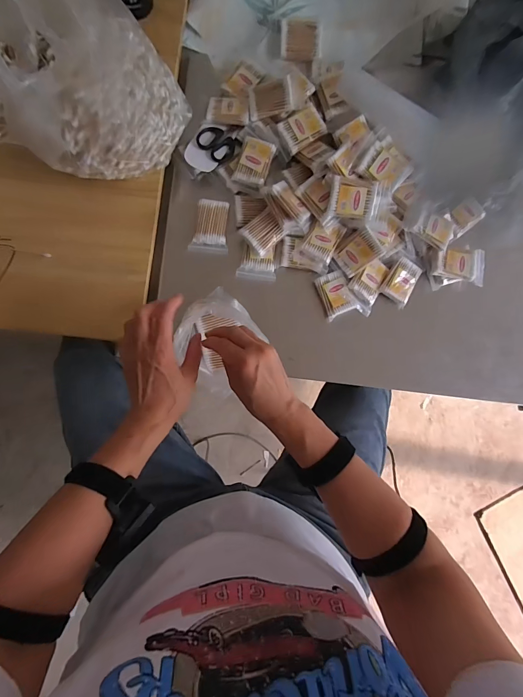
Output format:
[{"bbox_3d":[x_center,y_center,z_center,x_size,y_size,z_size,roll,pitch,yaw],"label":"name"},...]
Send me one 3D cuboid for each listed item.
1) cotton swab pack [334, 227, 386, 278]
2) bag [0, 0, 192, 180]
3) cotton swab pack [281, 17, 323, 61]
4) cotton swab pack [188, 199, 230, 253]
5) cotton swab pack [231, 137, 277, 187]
[{"bbox_3d":[0.161,-0.161,0.570,0.071,0.017,0.053,-35,95,28],"label":"cotton swab pack"},{"bbox_3d":[-0.219,-0.331,0.411,0.186,0.223,0.234,33,84,-5],"label":"bag"},{"bbox_3d":[0.066,-0.524,0.581,0.067,0.014,0.056,3,119,-4],"label":"cotton swab pack"},{"bbox_3d":[-0.086,-0.206,0.573,0.060,0.010,0.083,3,85,-6],"label":"cotton swab pack"},{"bbox_3d":[-0.012,-0.308,0.566,0.053,0.019,0.073,20,84,-4],"label":"cotton swab pack"}]

